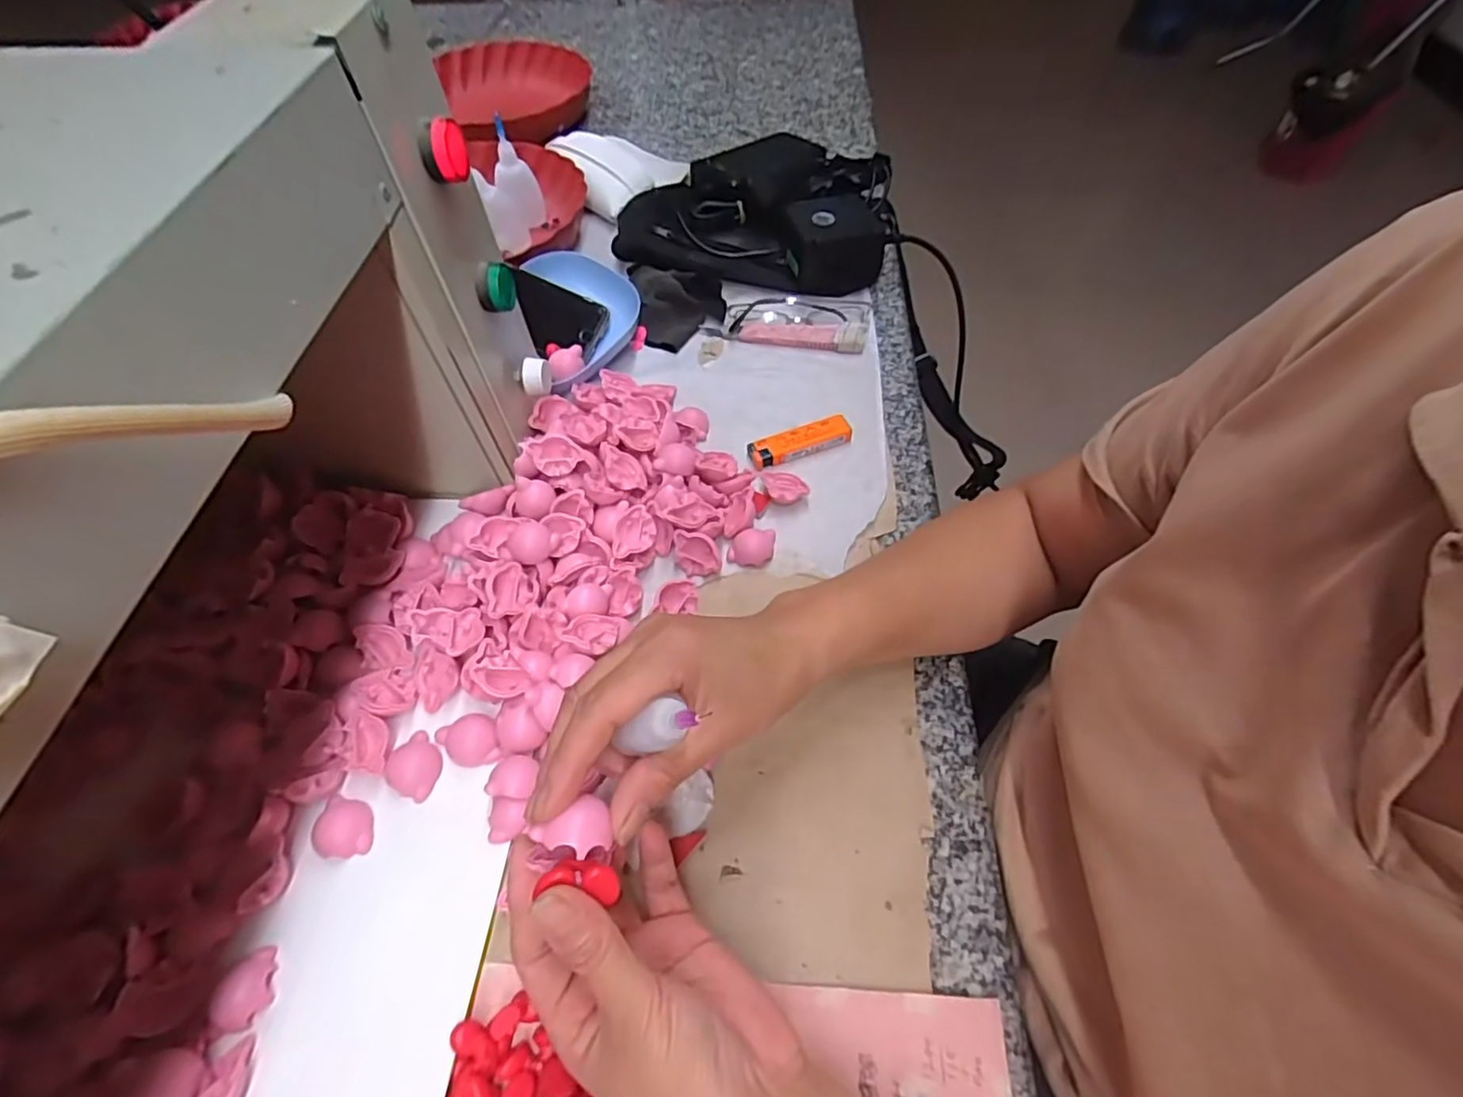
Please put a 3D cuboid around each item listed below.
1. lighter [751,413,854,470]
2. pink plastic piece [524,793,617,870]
[{"bbox_3d":[0.054,-0.085,0.488,0.080,0.010,0.023,-20,58,-12],"label":"lighter"},{"bbox_3d":[-0.063,0.112,0.247,0.033,0.015,0.024,0,57,-4],"label":"pink plastic piece"}]

